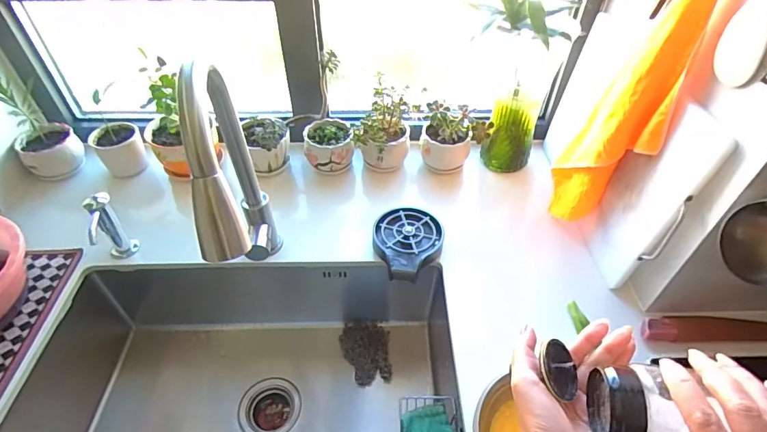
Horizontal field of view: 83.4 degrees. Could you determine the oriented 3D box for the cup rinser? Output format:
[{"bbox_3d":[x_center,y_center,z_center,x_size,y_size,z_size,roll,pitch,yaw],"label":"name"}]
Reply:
[{"bbox_3d":[0.043,0.047,0.762,0.119,0.039,0.136,5,45,5],"label":"cup rinser"}]

